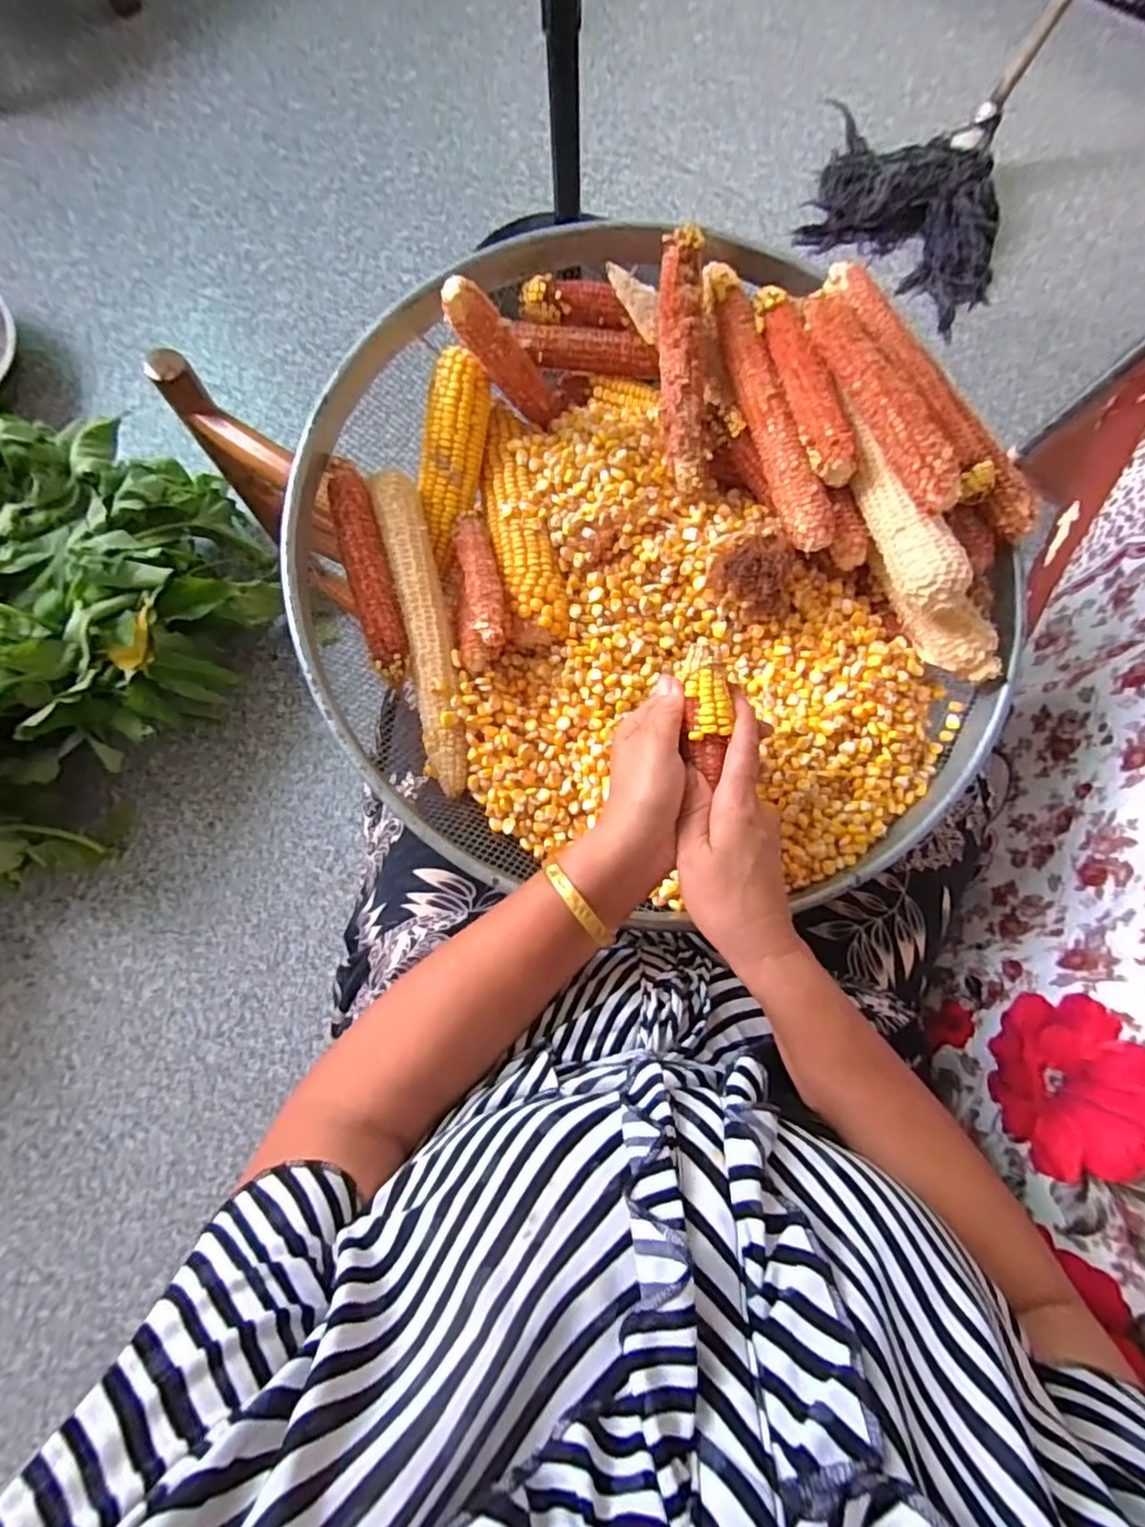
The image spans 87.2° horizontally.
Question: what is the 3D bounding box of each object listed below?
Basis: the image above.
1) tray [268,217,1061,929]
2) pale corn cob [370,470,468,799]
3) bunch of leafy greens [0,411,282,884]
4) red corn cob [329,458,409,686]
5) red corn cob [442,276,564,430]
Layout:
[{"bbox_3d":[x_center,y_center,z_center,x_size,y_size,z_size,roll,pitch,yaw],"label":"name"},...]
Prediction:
[{"bbox_3d":[0.055,-0.130,0.415,0.451,0.108,0.479,1,81,-3],"label":"tray"},{"bbox_3d":[-0.106,-0.096,0.435,0.033,0.025,0.234,-12,82,-5],"label":"pale corn cob"},{"bbox_3d":[-0.678,-0.157,0.740,0.415,0.229,0.541,17,79,0],"label":"bunch of leafy greens"},{"bbox_3d":[-0.144,-0.136,0.426,0.027,0.025,0.157,-14,82,-5],"label":"red corn cob"},{"bbox_3d":[-0.045,-0.286,0.429,0.026,0.127,0.023,-4,80,28],"label":"red corn cob"}]

